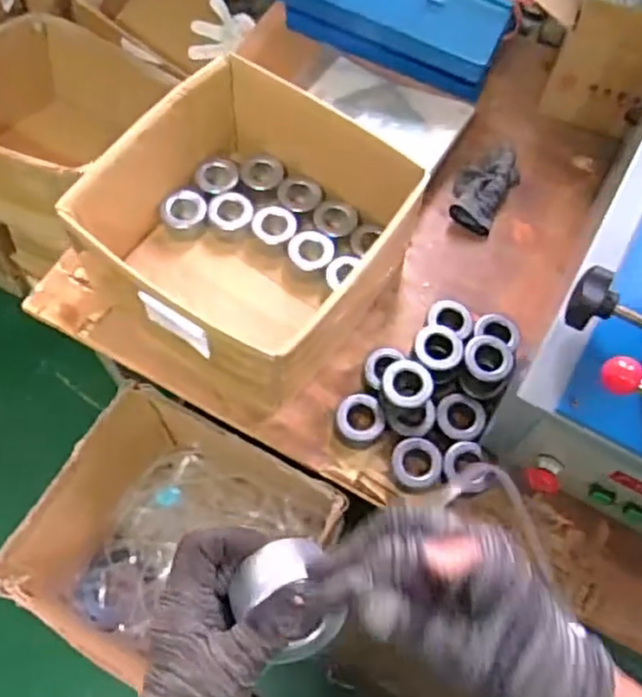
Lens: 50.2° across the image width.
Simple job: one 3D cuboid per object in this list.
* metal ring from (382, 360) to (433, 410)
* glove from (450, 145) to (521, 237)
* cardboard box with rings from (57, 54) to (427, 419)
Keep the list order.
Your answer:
[{"bbox_3d":[0.103,0.050,0.837,0.060,0.047,0.066,1,65,-2],"label":"metal ring"},{"bbox_3d":[0.241,-0.240,1.010,0.080,0.036,0.142,30,68,11],"label":"glove"},{"bbox_3d":[-0.082,-0.142,0.881,0.335,0.185,0.367,36,69,13],"label":"cardboard box with rings"}]

